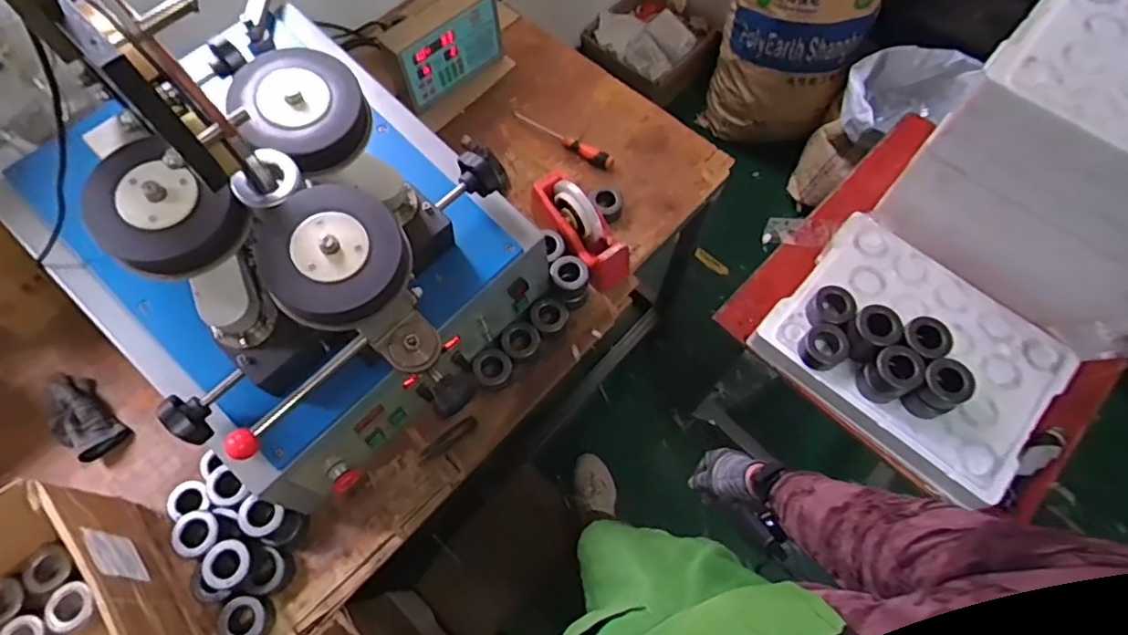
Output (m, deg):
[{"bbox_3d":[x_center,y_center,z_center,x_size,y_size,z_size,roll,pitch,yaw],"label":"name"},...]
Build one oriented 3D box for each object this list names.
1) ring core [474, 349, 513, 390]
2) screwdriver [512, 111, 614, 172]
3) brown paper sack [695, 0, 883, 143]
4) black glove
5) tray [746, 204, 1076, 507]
[{"bbox_3d":[-0.111,0.081,0.944,0.058,0.024,0.057,0,66,-1],"label":"ring core"},{"bbox_3d":[0.000,-0.342,1.131,0.220,0.023,0.029,36,71,14],"label":"screwdriver"},{"bbox_3d":[0.609,-0.787,1.657,0.407,0.607,0.264,25,68,10],"label":"brown paper sack"},{"bbox_3d":[-0.742,0.147,0.912,0.163,0.036,0.079,42,72,16],"label":"black glove"},{"bbox_3d":[0.521,0.033,0.870,0.385,0.109,0.289,41,72,16],"label":"tray"}]

